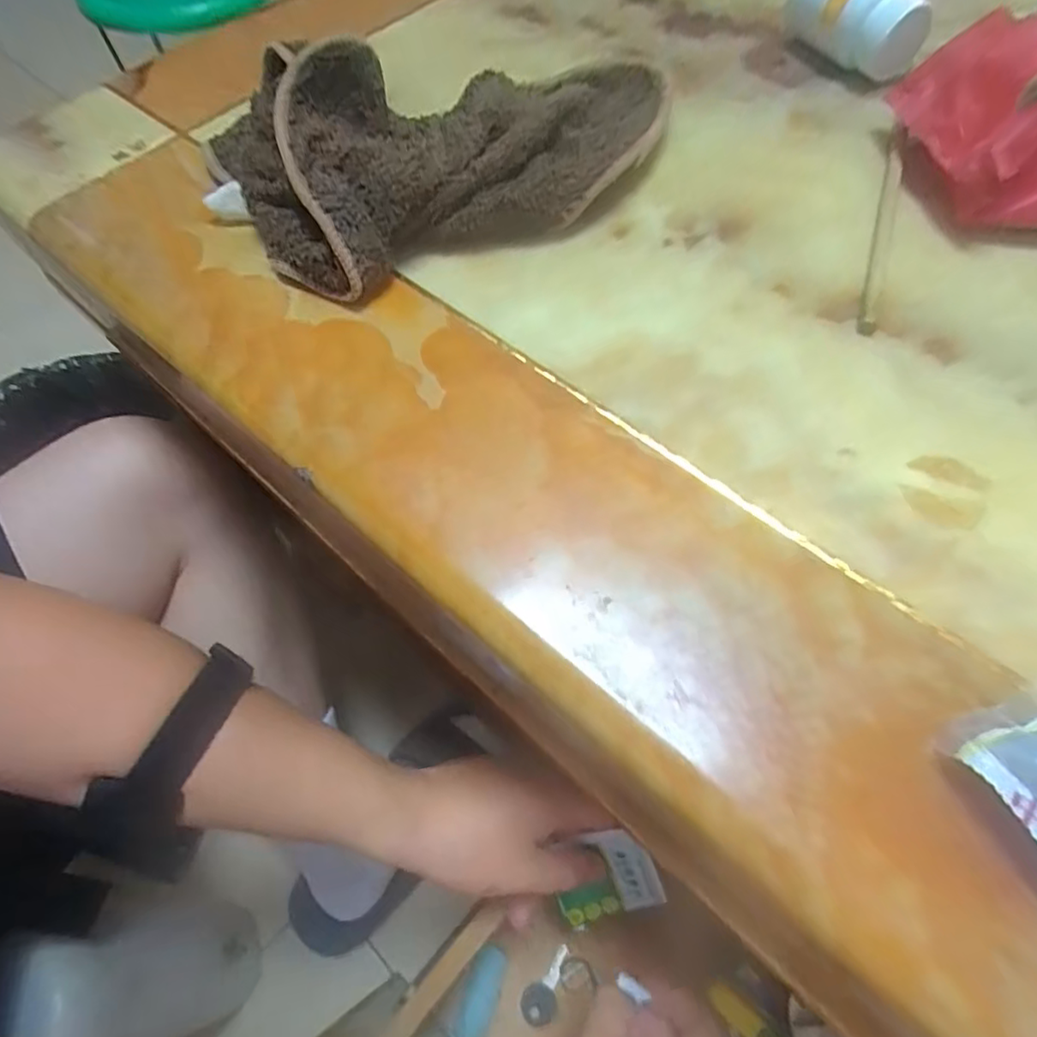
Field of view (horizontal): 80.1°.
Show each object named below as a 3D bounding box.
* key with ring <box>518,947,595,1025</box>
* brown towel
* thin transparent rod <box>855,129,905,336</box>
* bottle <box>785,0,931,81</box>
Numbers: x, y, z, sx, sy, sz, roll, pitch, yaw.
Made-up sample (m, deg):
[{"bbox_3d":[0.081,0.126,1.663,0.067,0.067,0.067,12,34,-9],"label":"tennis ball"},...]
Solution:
[{"bbox_3d":[0.025,0.306,0.399,0.050,0.007,0.029,-42,67,-18],"label":"key with ring"},{"bbox_3d":[-0.028,-0.188,0.297,0.220,0.049,0.137,-21,62,-8],"label":"brown towel"},{"bbox_3d":[0.170,-0.140,0.287,0.007,0.004,0.149,17,64,12],"label":"thin transparent rod"},{"bbox_3d":[0.181,-0.278,0.341,0.033,0.044,0.081,-27,63,-11],"label":"bottle"}]

